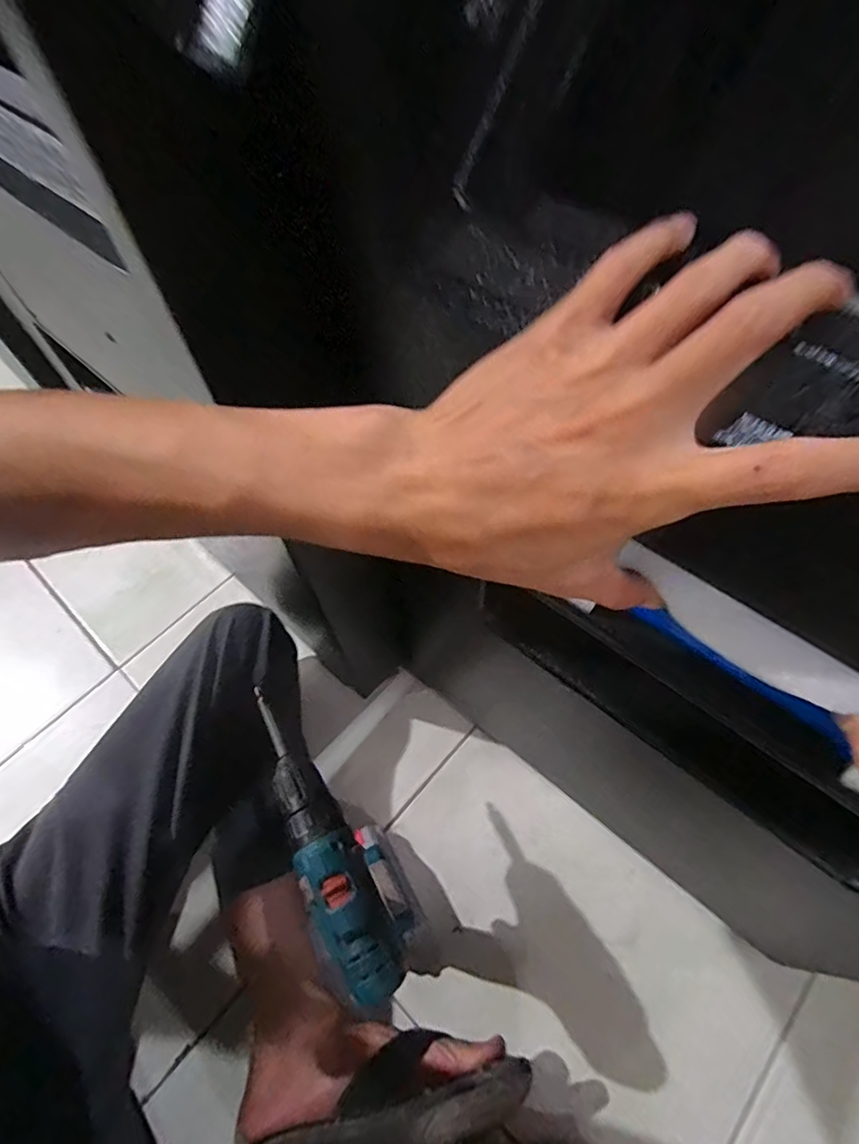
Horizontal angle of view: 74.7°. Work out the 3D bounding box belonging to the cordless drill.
[{"bbox_3d":[-0.065,0.272,0.516,0.070,0.217,0.179,-29,62,-13],"label":"cordless drill"}]

